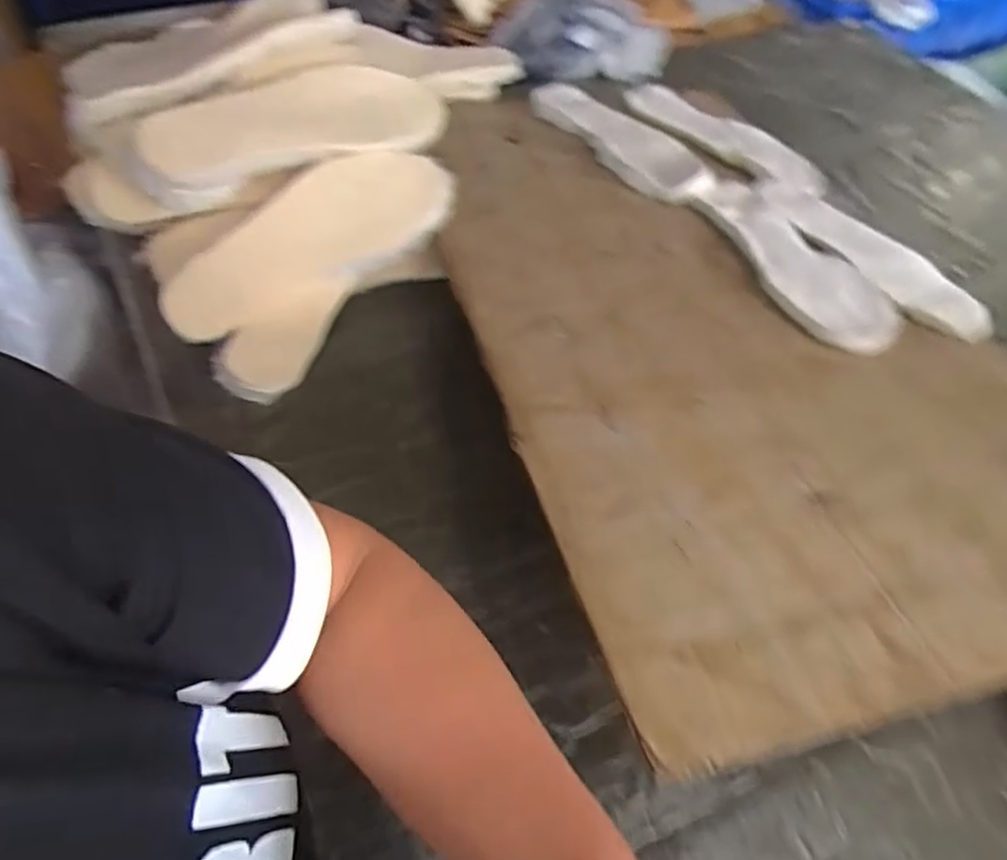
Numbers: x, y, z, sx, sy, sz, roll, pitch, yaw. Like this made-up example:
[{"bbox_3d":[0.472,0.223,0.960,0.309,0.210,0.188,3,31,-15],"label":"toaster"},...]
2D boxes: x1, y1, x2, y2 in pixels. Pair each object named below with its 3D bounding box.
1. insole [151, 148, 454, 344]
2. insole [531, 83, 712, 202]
[{"bbox_3d":[-0.179,-0.177,0.641,0.281,0.094,0.012,-31,19,-12],"label":"insole"},{"bbox_3d":[0.149,-0.363,0.853,0.115,0.018,0.291,-23,53,-20],"label":"insole"}]

